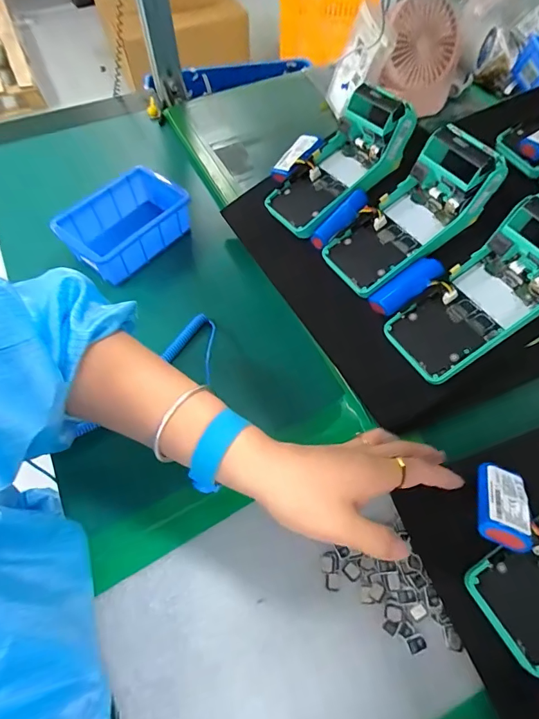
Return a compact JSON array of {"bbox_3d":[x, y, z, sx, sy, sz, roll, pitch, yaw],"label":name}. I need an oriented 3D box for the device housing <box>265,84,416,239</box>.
[{"bbox_3d":[0.071,-0.219,0.455,0.168,0.074,0.096,-43,58,-5],"label":"device housing"}]

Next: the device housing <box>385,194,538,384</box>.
[{"bbox_3d":[0.190,-0.054,0.363,0.166,0.048,0.074,-42,67,15],"label":"device housing"}]

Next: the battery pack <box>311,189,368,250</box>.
[{"bbox_3d":[0.073,-0.147,0.430,0.073,0.013,0.019,-44,70,6],"label":"battery pack"}]

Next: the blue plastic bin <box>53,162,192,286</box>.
[{"bbox_3d":[-0.167,-0.168,0.510,0.160,0.058,0.101,-40,70,-22],"label":"blue plastic bin"}]

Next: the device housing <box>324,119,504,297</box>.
[{"bbox_3d":[0.140,-0.140,0.413,0.171,0.057,0.082,-40,66,16],"label":"device housing"}]

